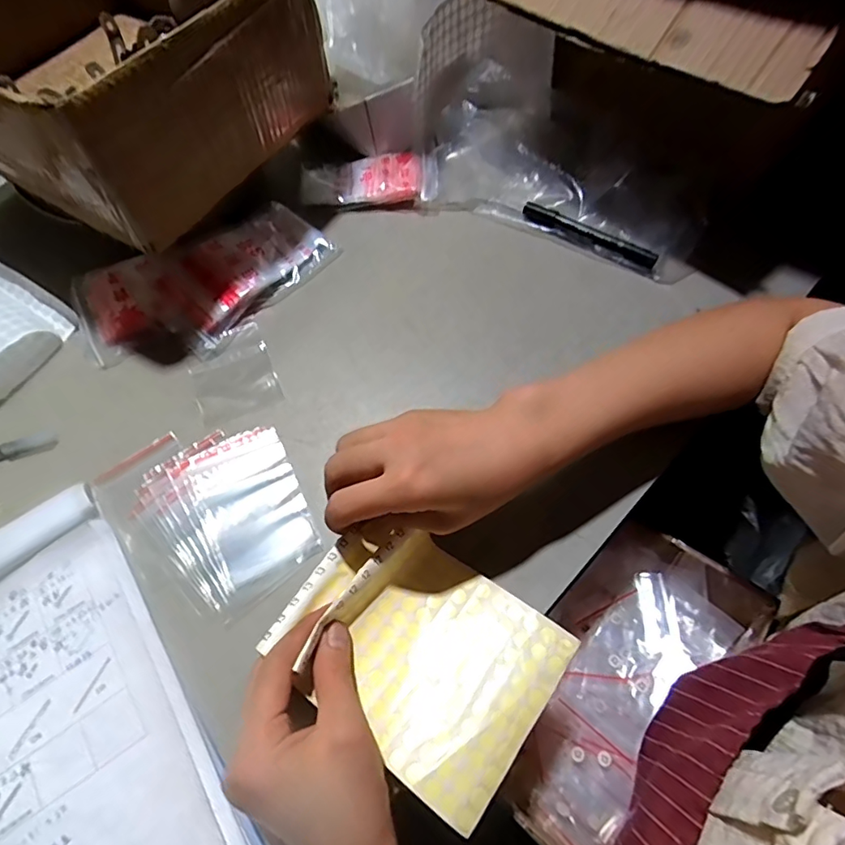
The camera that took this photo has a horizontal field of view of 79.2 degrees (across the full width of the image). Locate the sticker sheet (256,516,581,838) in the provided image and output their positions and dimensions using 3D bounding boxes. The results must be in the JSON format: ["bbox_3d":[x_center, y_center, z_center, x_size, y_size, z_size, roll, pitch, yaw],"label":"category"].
[{"bbox_3d":[-0.001,0.137,0.317,0.155,0.046,0.121,35,69,16],"label":"sticker sheet"}]

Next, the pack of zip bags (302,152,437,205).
[{"bbox_3d":[-0.059,-0.257,0.545,0.148,0.022,0.055,3,63,15],"label":"pack of zip bags"}]

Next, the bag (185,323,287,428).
[{"bbox_3d":[-0.168,-0.045,0.450,0.068,0.004,0.086,-23,65,-9],"label":"bag"}]

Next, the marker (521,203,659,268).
[{"bbox_3d":[0.162,-0.182,0.500,0.135,0.018,0.016,28,68,15],"label":"marker"}]

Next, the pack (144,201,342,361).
[{"bbox_3d":[-0.176,-0.147,0.495,0.093,0.030,0.169,40,72,19],"label":"pack"}]

